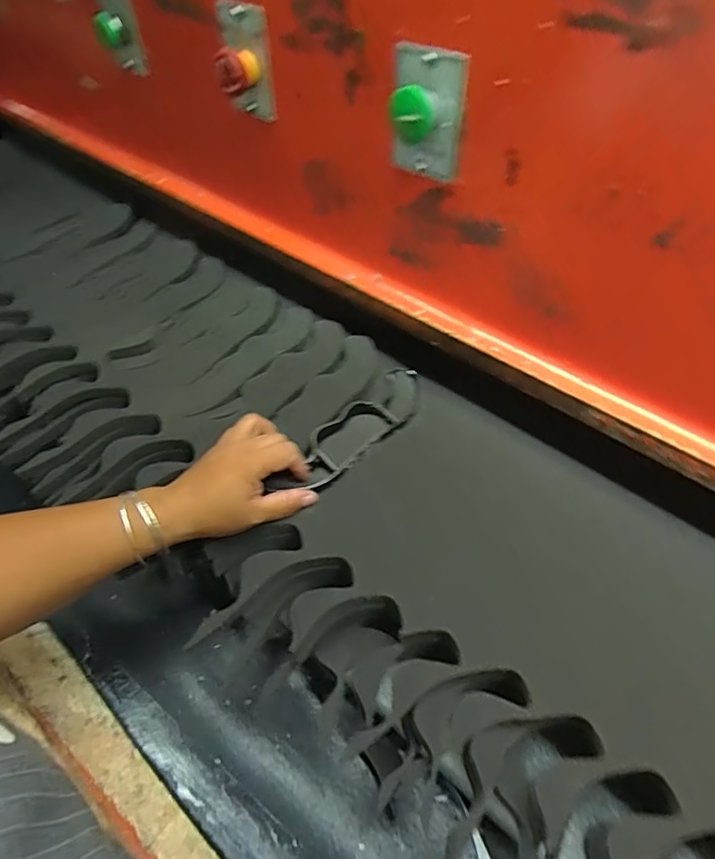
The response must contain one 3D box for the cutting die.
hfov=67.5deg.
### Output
[{"bbox_3d":[-0.003,0.004,0.533,0.056,0.024,0.202,34,60,29],"label":"cutting die"}]

